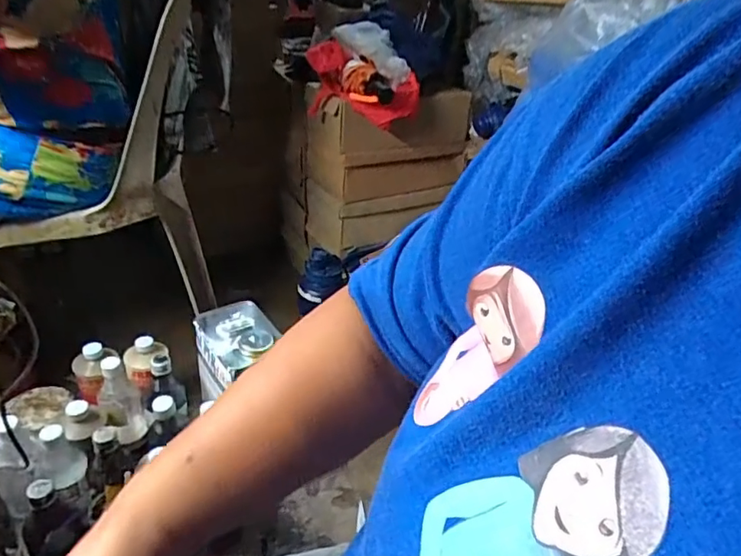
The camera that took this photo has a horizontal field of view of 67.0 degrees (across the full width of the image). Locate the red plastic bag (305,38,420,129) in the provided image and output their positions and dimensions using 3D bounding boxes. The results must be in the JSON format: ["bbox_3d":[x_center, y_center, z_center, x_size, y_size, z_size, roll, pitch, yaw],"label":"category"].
[{"bbox_3d":[-0.023,-0.379,1.090,0.215,0.113,0.162,18,33,18],"label":"red plastic bag"}]

